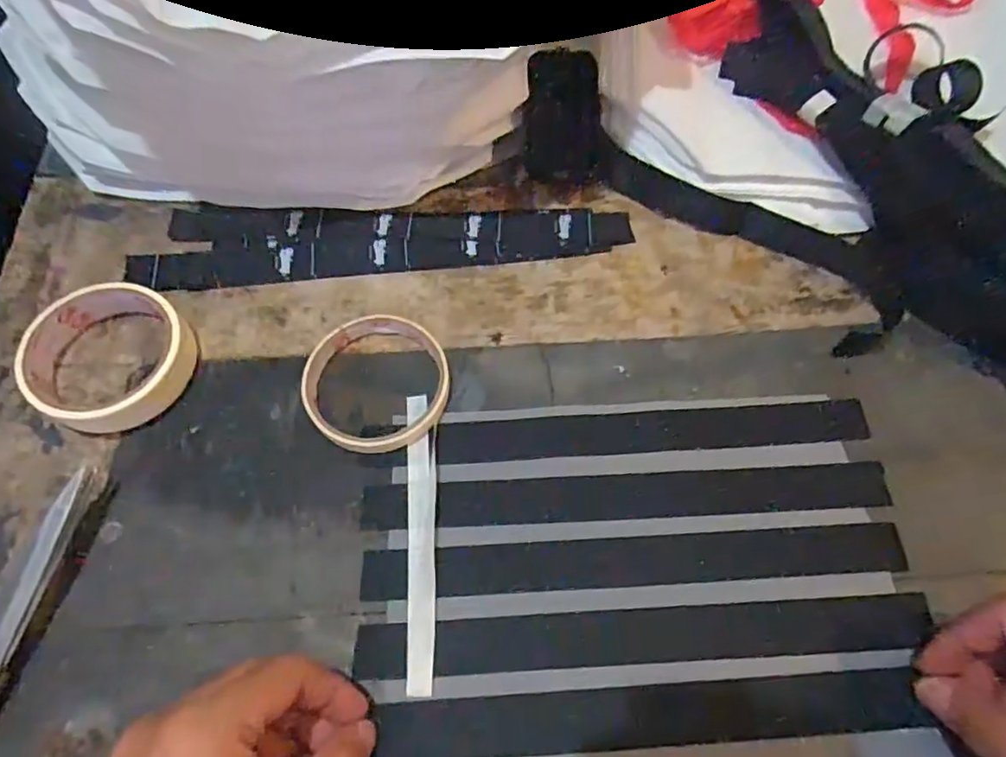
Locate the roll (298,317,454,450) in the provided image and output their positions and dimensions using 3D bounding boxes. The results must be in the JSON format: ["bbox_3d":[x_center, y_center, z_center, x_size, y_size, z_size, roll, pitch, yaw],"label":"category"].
[{"bbox_3d":[-0.075,0.001,0.362,0.083,0.013,0.087,0,62,0],"label":"roll"}]

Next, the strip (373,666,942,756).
[{"bbox_3d":[0.067,0.157,0.282,0.244,0.006,0.025,-4,62,0],"label":"strip"}]

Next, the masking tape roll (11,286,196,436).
[{"bbox_3d":[-0.232,-0.013,0.357,0.089,0.029,0.085,0,62,0],"label":"masking tape roll"}]

